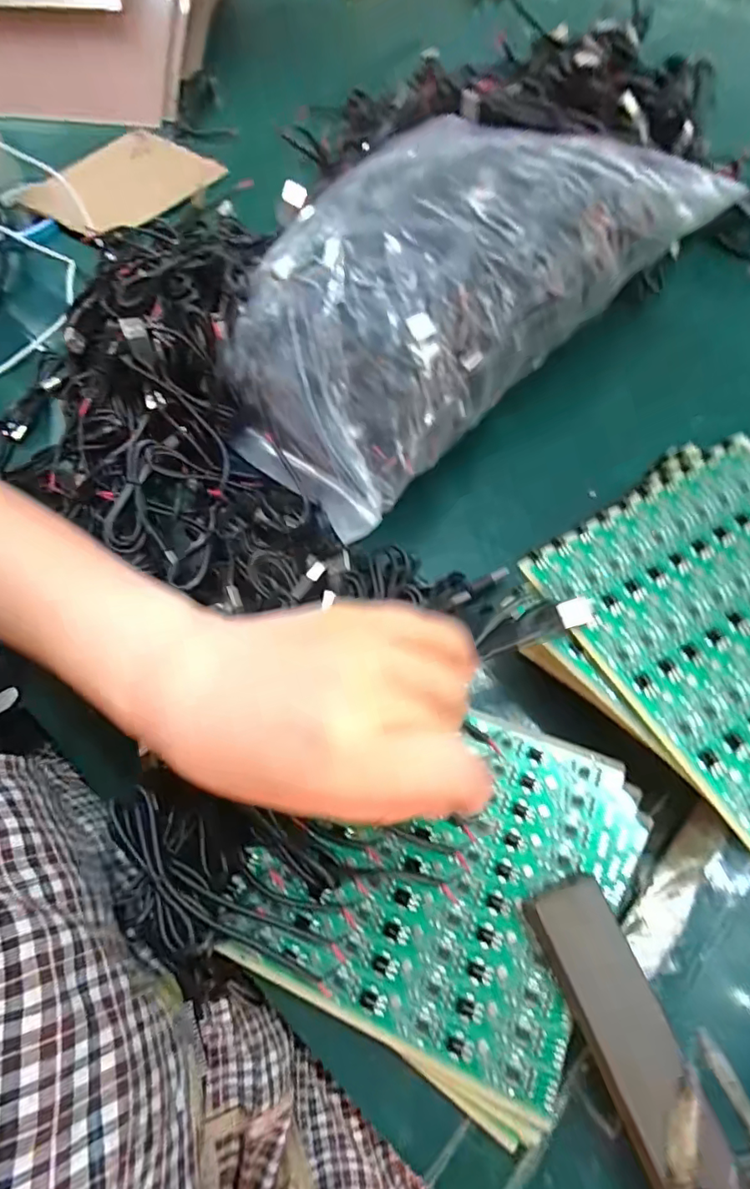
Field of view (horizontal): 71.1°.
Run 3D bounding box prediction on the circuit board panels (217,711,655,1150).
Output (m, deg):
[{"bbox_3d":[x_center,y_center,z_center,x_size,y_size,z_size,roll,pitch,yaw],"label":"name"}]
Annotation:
[{"bbox_3d":[0.030,0.124,0.241,0.154,0.013,0.149,26,70,12],"label":"circuit board panels"}]

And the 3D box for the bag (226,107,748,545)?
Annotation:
[{"bbox_3d":[0.034,-0.191,0.332,0.197,0.095,0.303,39,75,21],"label":"bag"}]

